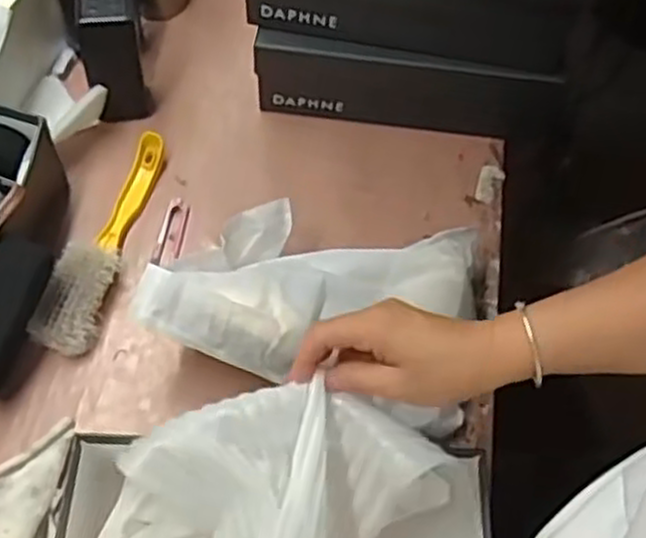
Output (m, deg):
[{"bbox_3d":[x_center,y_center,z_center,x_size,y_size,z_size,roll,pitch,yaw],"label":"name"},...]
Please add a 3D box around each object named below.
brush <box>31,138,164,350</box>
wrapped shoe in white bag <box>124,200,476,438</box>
[{"bbox_3d":[-0.199,-0.030,0.734,0.051,0.033,0.235,14,60,5],"label":"brush"},{"bbox_3d":[-0.004,0.025,0.682,0.265,0.097,0.167,12,60,3],"label":"wrapped shoe in white bag"}]

